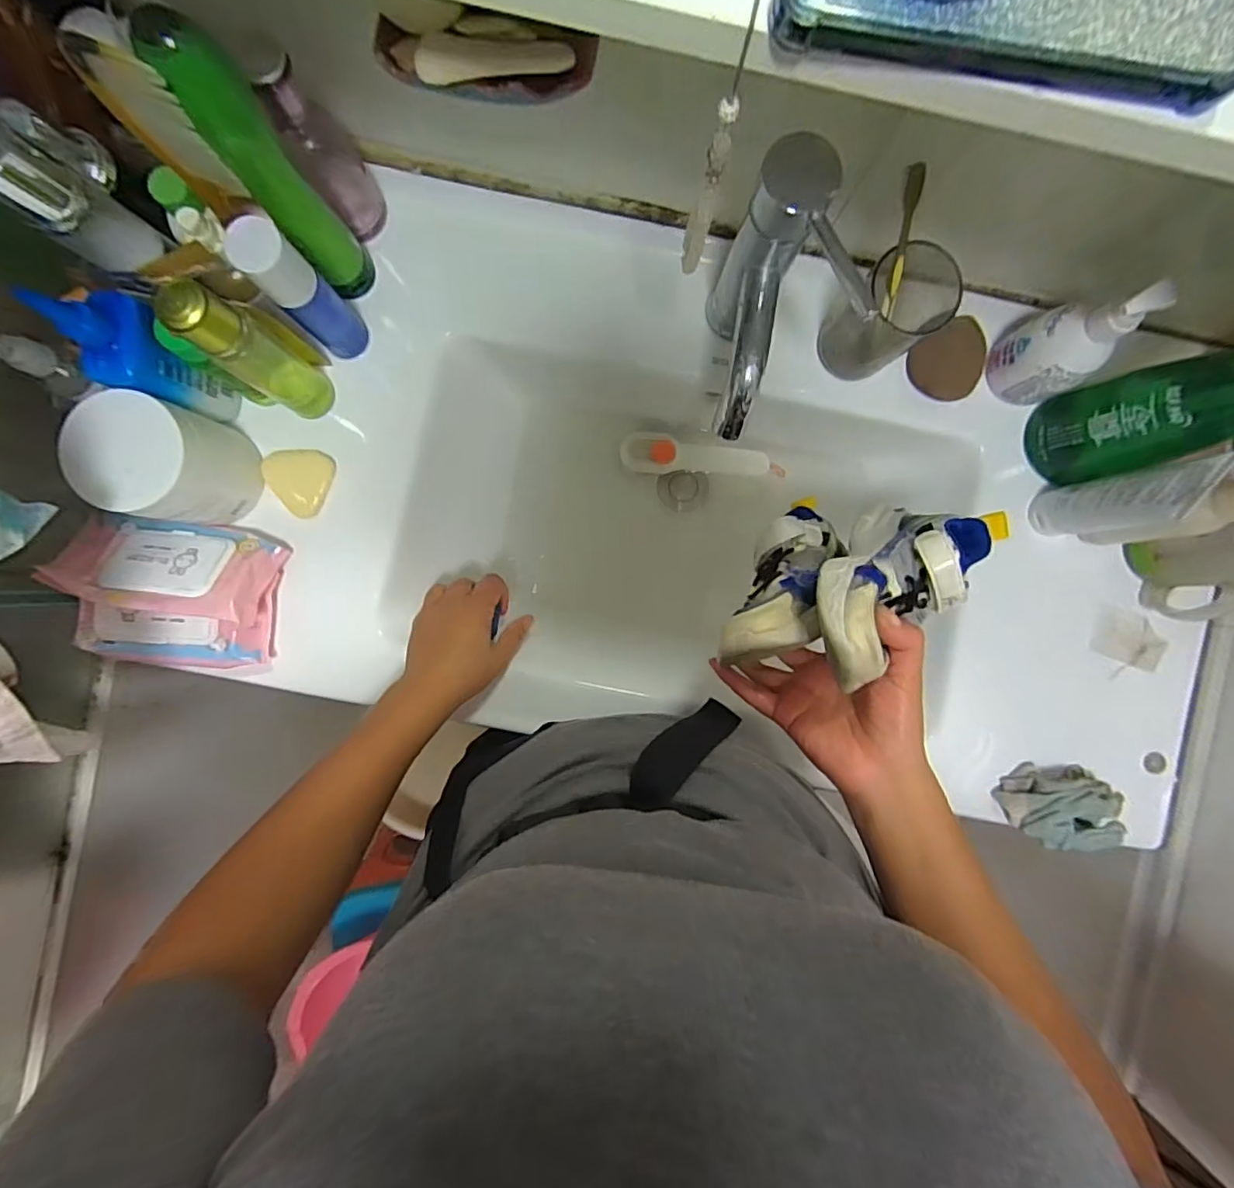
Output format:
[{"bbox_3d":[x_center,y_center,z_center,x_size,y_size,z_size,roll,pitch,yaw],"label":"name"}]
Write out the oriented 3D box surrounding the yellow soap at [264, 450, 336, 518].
[{"bbox_3d":[-0.289,-0.105,0.506,0.053,0.019,0.059,25,90,-2],"label":"yellow soap"}]

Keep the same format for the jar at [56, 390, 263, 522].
[{"bbox_3d":[-0.364,-0.109,0.457,0.092,0.092,0.089,0,91,-2],"label":"jar"}]

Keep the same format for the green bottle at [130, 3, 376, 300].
[{"bbox_3d":[-0.237,-0.289,0.401,0.044,0.216,0.040,-44,92,-1],"label":"green bottle"}]

